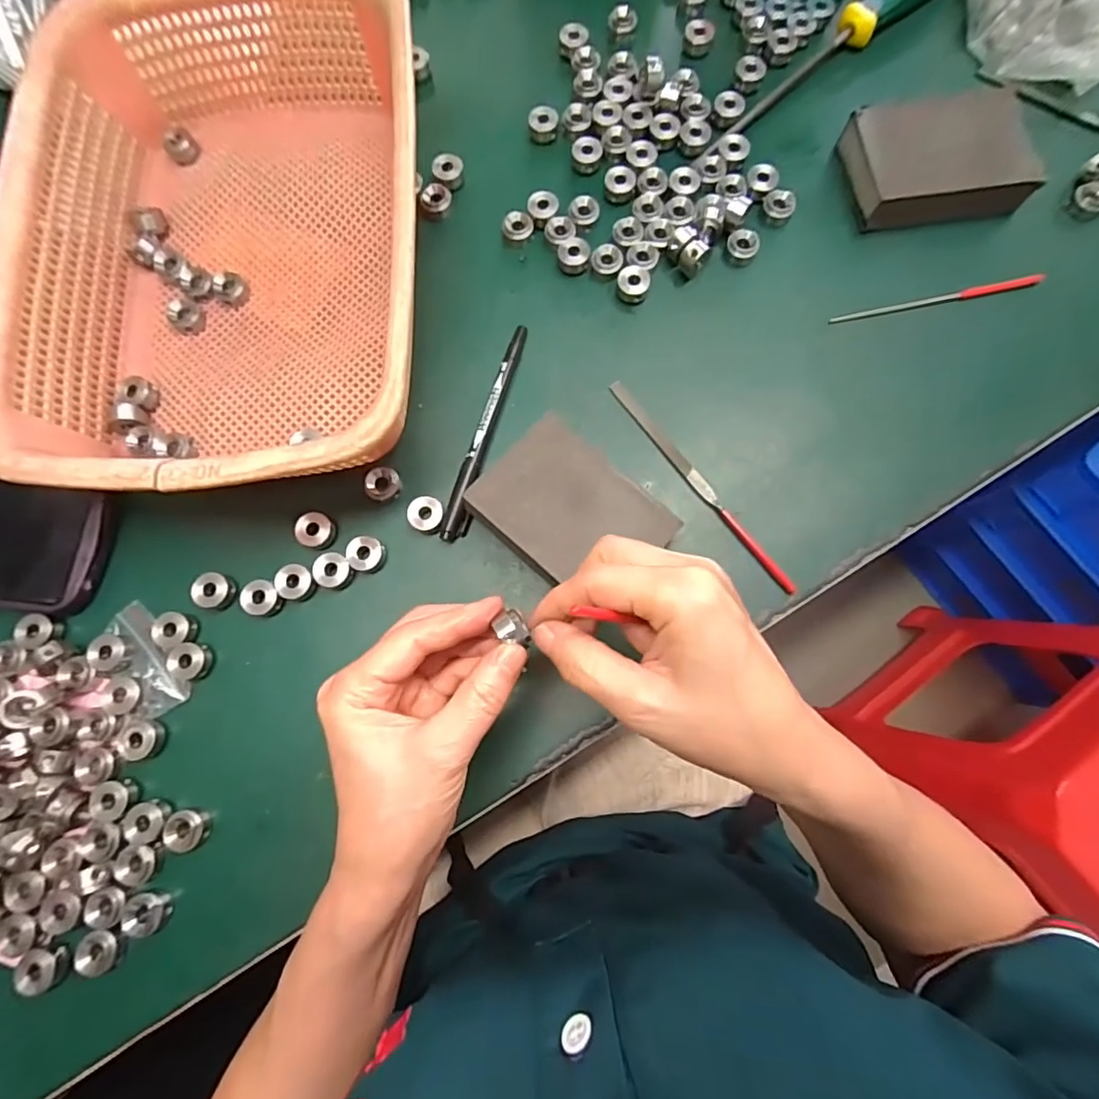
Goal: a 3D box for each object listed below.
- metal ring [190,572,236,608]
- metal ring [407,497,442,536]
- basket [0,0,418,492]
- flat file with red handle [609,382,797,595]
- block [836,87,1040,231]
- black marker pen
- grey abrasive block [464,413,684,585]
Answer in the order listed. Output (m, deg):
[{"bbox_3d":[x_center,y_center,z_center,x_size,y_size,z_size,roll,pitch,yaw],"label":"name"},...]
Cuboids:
[{"bbox_3d":[-0.186,0.023,0.300,0.019,0.008,0.020,0,79,2],"label":"metal ring"},{"bbox_3d":[-0.070,-0.019,0.307,0.020,0.012,0.020,0,79,2],"label":"metal ring"},{"bbox_3d":[-0.176,-0.170,0.300,0.217,0.077,0.300,-4,79,1],"label":"basket"},{"bbox_3d":[0.085,-0.038,0.309,0.010,0.009,0.155,-36,80,-5],"label":"flat file with red handle"},{"bbox_3d":[0.238,-0.241,0.337,0.098,0.029,0.071,-9,78,0],"label":"block"},{"bbox_3d":[-0.037,-0.070,0.319,0.013,0.013,0.136,15,79,5],"label":"black marker pen"},{"bbox_3d":[0.011,-0.018,0.294,0.094,0.033,0.072,41,83,9],"label":"grey abrasive block"}]

